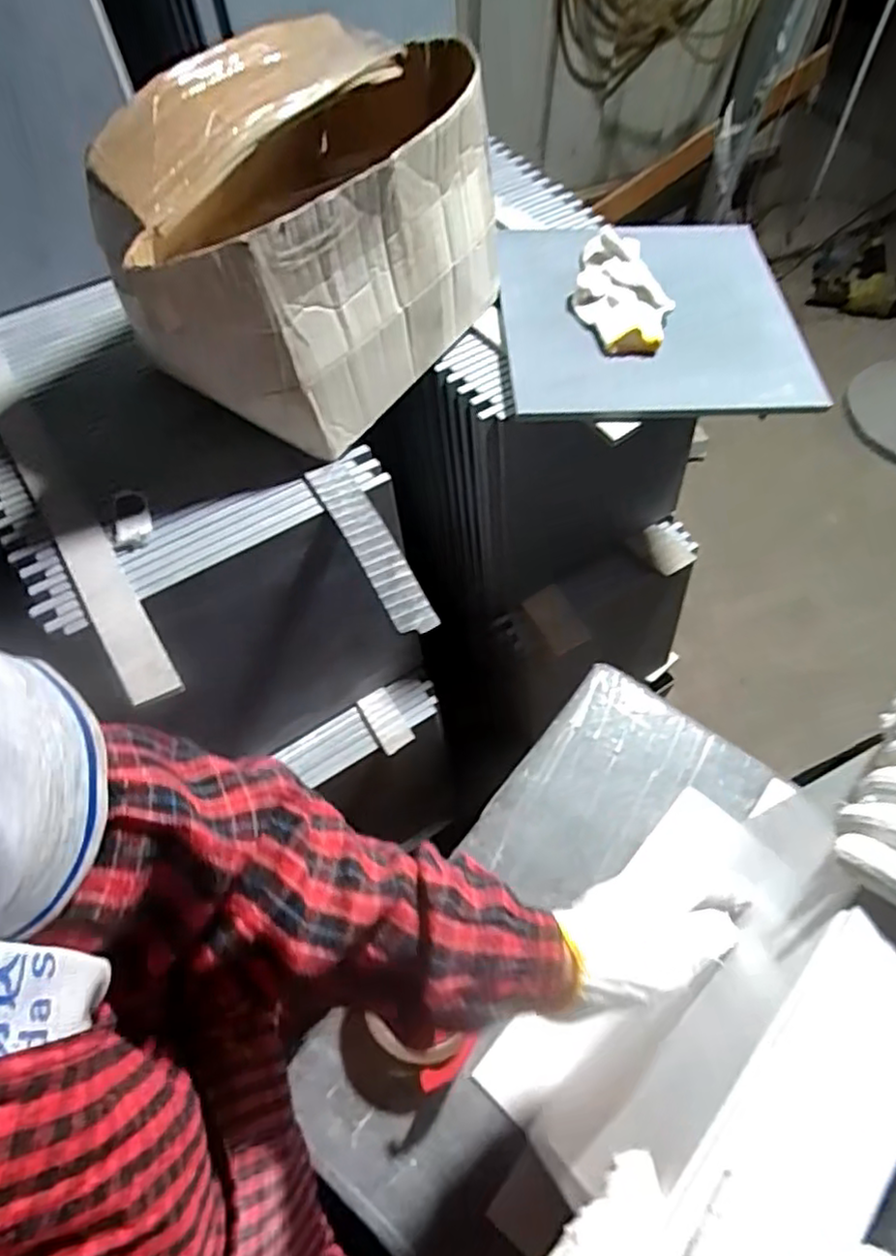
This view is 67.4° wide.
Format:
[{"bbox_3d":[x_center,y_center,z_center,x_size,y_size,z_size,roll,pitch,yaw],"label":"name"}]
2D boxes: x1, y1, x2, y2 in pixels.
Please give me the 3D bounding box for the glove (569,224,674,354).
[{"bbox_3d":[0.179,-0.358,0.699,0.090,0.023,0.183,6,60,3],"label":"glove"}]

